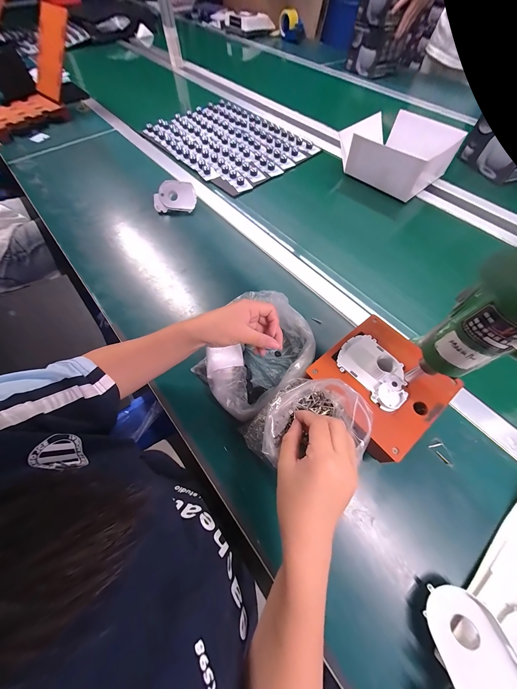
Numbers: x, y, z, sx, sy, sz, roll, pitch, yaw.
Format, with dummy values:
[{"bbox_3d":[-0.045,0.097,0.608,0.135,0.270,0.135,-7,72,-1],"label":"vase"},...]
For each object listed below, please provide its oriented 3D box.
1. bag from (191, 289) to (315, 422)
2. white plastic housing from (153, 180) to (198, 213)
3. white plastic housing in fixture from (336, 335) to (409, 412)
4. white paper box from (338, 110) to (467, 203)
[{"bbox_3d":[-0.005,0.010,0.394,0.186,0.070,0.151,-38,68,-19],"label":"bag"},{"bbox_3d":[-0.210,-0.370,0.613,0.102,0.057,0.054,-2,61,-1],"label":"white plastic housing"},{"bbox_3d":[0.158,0.031,0.322,0.067,0.026,0.102,-28,65,-15],"label":"white plastic housing in fixture"},{"bbox_3d":[0.363,-0.508,0.640,0.254,0.088,0.219,37,67,18],"label":"white paper box"}]

